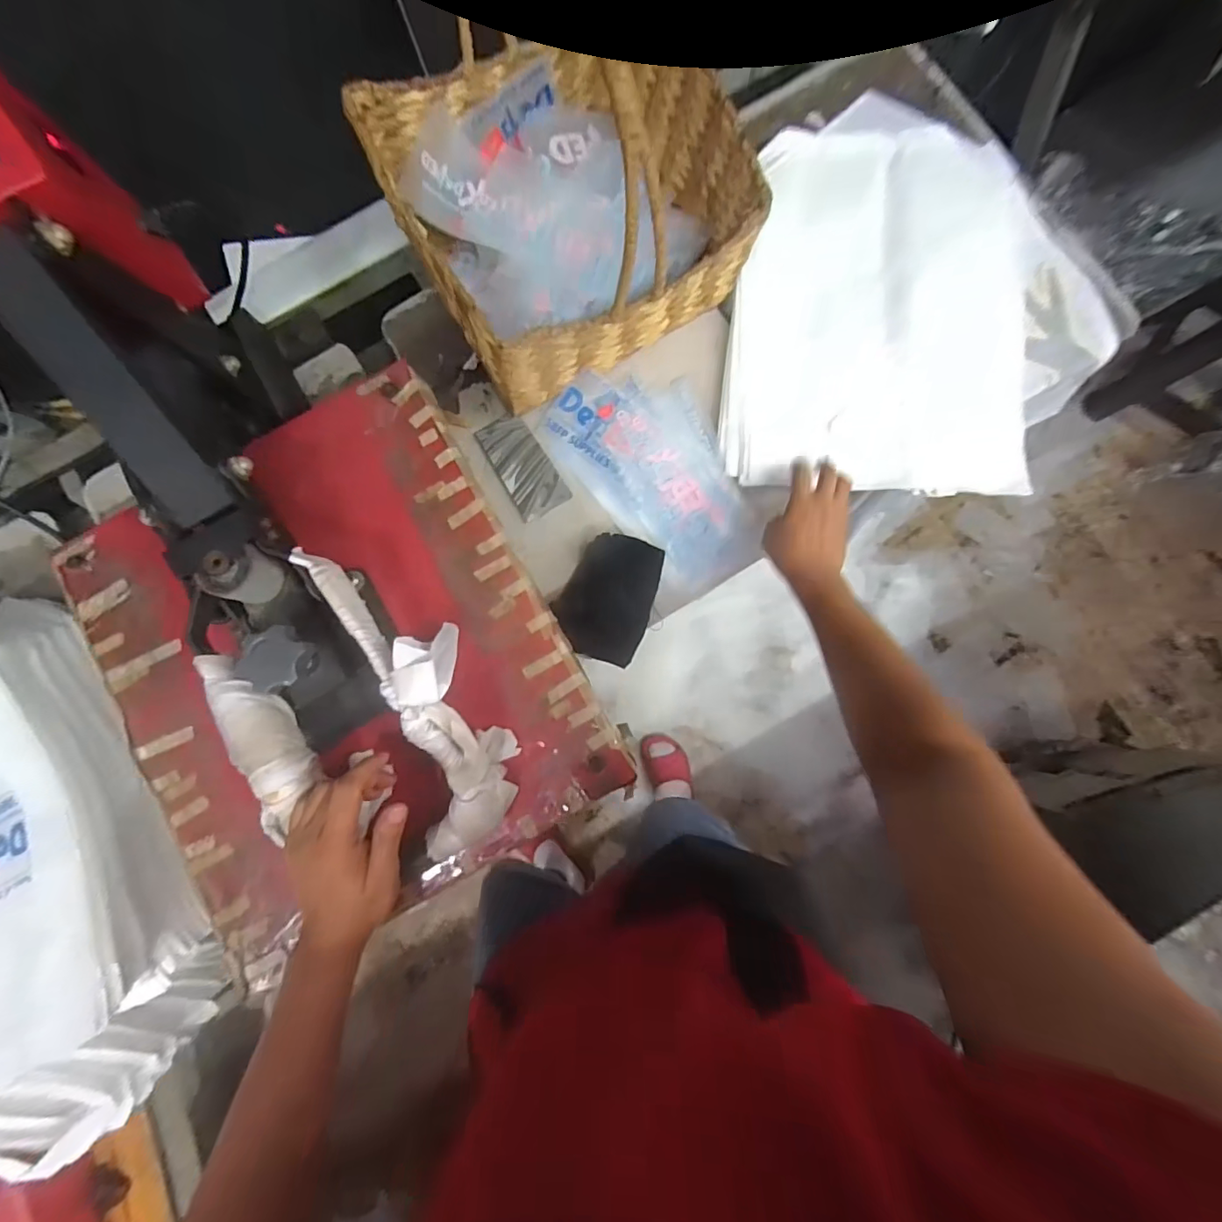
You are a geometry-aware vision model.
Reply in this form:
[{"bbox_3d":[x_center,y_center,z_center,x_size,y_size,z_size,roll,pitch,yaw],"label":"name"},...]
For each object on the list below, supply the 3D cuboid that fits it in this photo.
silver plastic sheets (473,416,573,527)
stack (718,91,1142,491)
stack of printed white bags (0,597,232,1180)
[{"bbox_3d":[-0.116,-0.193,0.690,0.072,0.010,0.143,-30,82,-2],"label":"silver plastic sheets"},{"bbox_3d":[0.408,-0.419,0.685,0.472,0.049,0.548,7,82,3],"label":"stack"},{"bbox_3d":[-0.683,0.296,0.561,0.364,0.126,0.584,-27,82,-2],"label":"stack of printed white bags"}]

